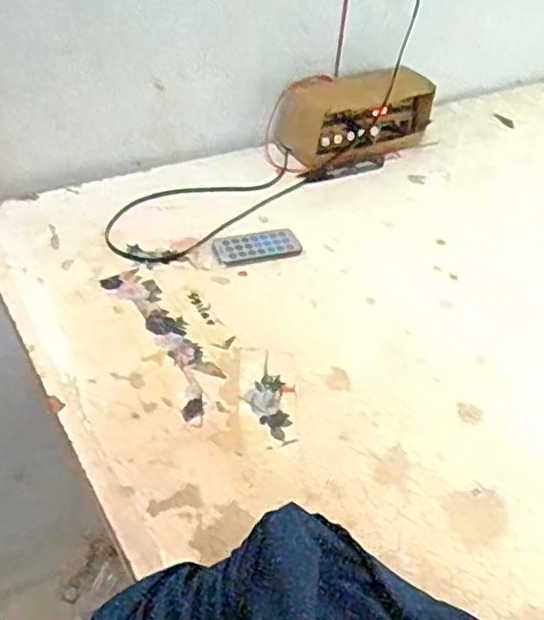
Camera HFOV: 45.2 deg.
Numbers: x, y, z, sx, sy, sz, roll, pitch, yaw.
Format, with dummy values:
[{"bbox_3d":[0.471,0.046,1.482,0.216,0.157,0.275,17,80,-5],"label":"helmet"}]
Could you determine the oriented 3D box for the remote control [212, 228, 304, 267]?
[{"bbox_3d":[-0.015,-0.065,0.654,0.087,0.007,0.037,-12,45,-18],"label":"remote control"}]

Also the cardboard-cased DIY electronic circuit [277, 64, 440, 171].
[{"bbox_3d":[0.107,-0.235,0.798,0.193,0.081,0.077,-15,46,-21],"label":"cardboard-cased DIY electronic circuit"}]

